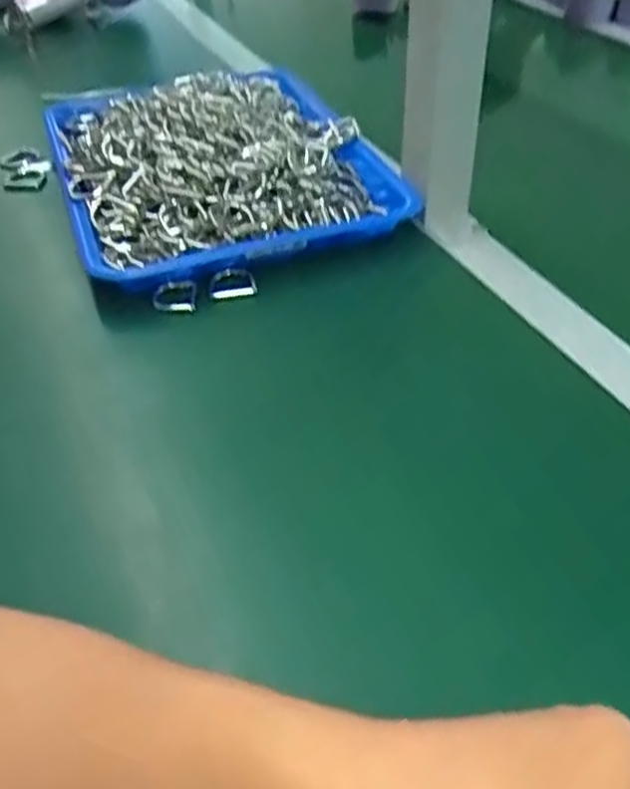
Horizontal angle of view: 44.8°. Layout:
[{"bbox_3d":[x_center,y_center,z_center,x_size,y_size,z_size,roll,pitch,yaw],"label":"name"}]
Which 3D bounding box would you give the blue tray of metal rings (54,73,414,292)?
[{"bbox_3d":[-0.081,-0.205,0.628,0.257,0.059,0.304,-14,43,-12],"label":"blue tray of metal rings"}]

